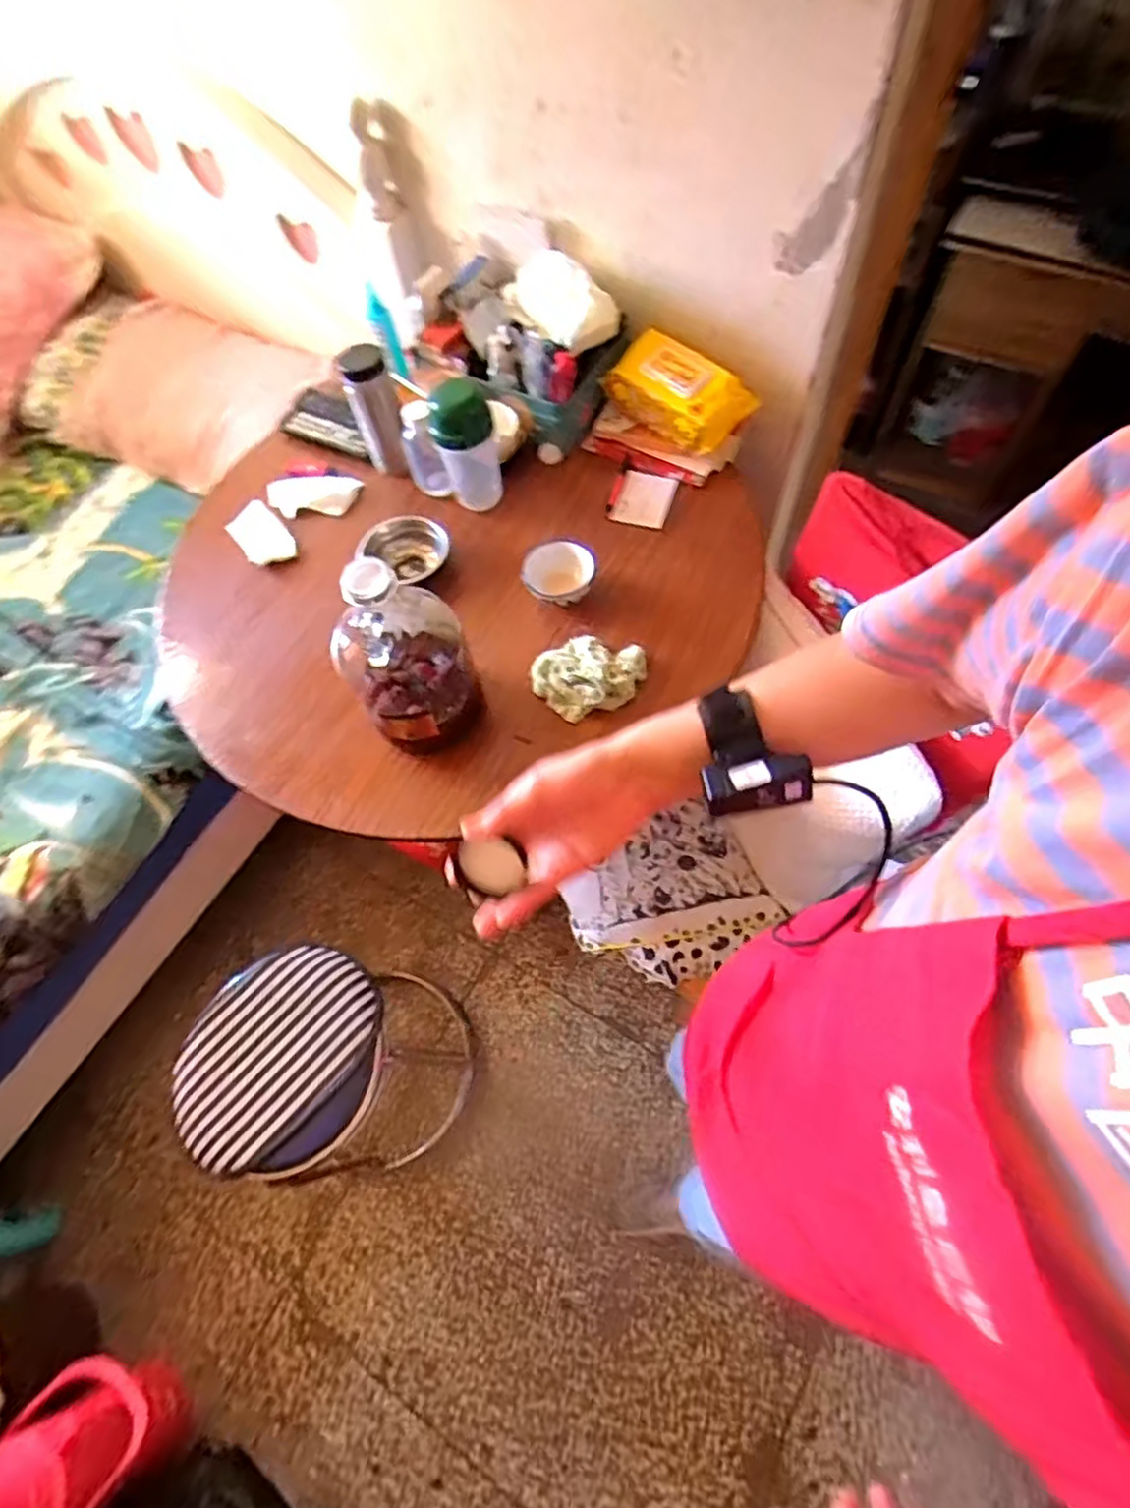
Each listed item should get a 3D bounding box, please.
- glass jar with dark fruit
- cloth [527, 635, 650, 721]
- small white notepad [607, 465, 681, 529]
[{"bbox_3d":[-0.181,-0.106,0.789,0.141,0.249,0.114,-25,63,-9],"label":"glass jar with dark fruit"},{"bbox_3d":[0.032,-0.108,0.912,0.148,0.038,0.114,-26,63,-10],"label":"cloth"},{"bbox_3d":[0.119,-0.401,1.074,0.096,0.011,0.112,15,64,12],"label":"small white notepad"}]

